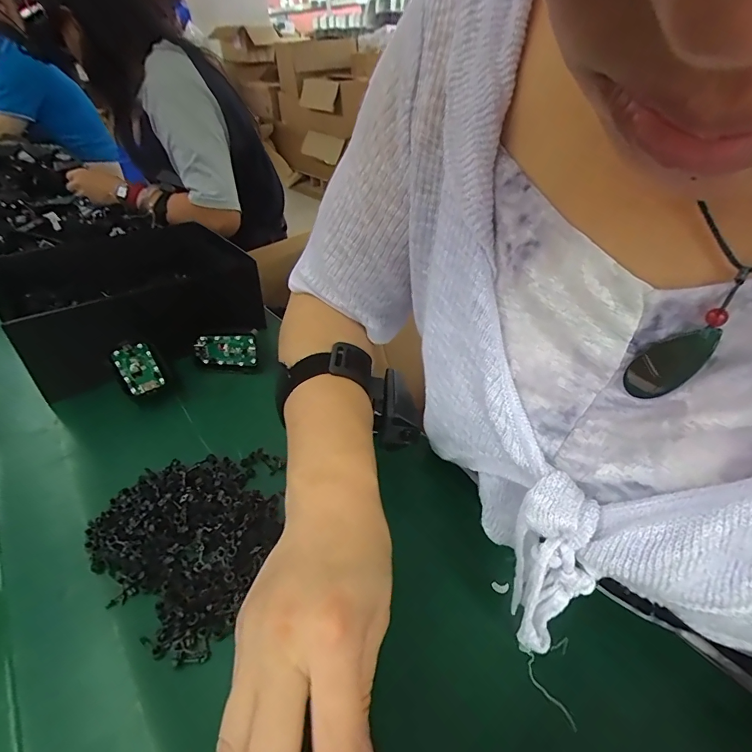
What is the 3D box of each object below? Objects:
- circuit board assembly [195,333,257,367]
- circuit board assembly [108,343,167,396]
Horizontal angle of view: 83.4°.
[{"bbox_3d":[-0.156,-0.027,0.444,0.061,0.033,0.010,-2,36,2],"label":"circuit board assembly"},{"bbox_3d":[-0.231,-0.008,0.410,0.034,0.008,0.067,-27,61,-28],"label":"circuit board assembly"}]

